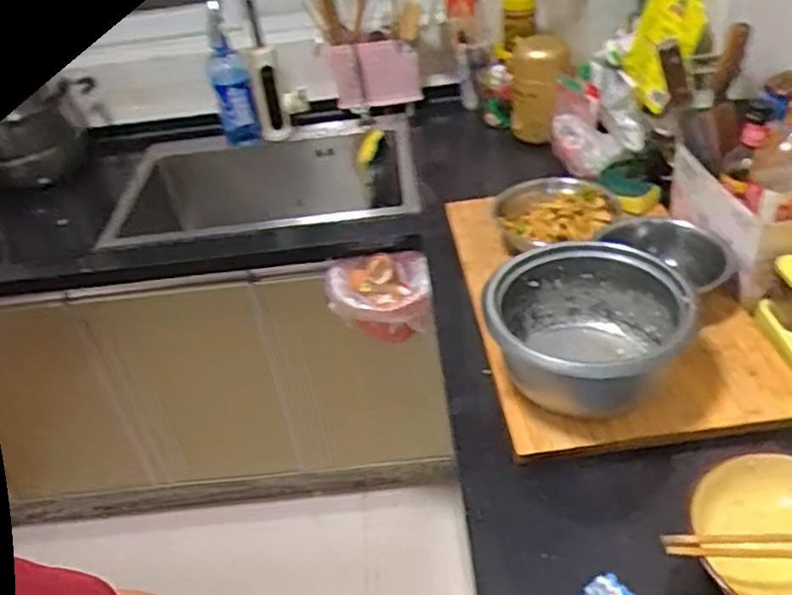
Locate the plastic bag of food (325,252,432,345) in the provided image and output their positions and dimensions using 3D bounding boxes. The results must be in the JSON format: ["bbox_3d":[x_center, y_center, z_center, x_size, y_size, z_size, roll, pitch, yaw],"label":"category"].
[{"bbox_3d":[-0.029,0.007,1.185,0.183,0.142,0.112,2,39,6],"label":"plastic bag of food"}]

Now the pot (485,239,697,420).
[{"bbox_3d":[0.221,0.047,0.818,0.213,0.140,0.213,-2,39,2],"label":"pot"}]

